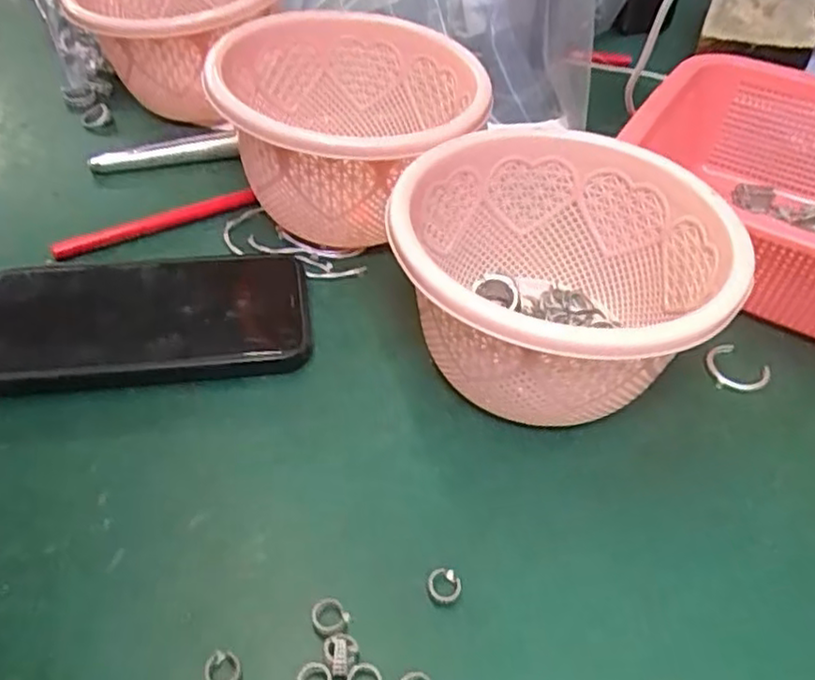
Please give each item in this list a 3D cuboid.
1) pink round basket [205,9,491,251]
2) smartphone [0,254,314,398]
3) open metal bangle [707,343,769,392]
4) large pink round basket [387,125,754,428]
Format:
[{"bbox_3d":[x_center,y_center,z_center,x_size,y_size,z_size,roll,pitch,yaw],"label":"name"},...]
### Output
[{"bbox_3d":[-0.030,-0.115,0.398,0.141,0.090,0.138,1,45,-1],"label":"pink round basket"},{"bbox_3d":[-0.132,-0.012,0.346,0.159,0.012,0.079,-4,50,-10],"label":"smartphone"},{"bbox_3d":[0.168,0.016,0.357,0.031,0.004,0.029,1,45,-1],"label":"open metal bangle"},{"bbox_3d":[0.066,-0.019,0.323,0.142,0.091,0.144,1,45,-1],"label":"large pink round basket"}]

